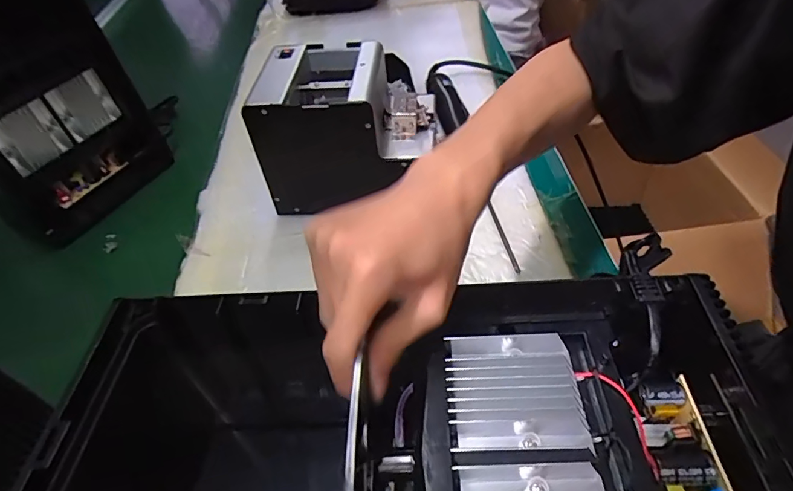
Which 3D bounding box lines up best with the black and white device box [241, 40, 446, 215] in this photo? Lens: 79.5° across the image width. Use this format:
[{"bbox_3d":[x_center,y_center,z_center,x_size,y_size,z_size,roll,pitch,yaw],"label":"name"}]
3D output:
[{"bbox_3d":[-0.047,-0.126,0.526,0.180,0.147,0.129,-2,45,8],"label":"black and white device box"}]

